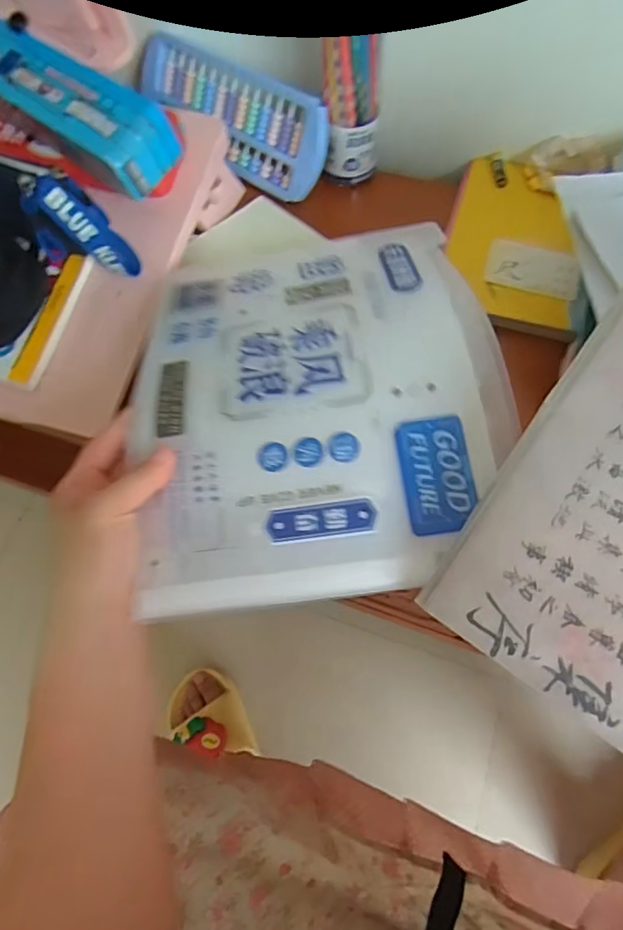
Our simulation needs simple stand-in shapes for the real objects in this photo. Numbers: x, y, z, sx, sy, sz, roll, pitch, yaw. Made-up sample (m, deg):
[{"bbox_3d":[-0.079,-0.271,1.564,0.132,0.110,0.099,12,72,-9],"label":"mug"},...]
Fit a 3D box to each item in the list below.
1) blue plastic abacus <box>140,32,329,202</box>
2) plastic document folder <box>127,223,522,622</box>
[{"bbox_3d":[-0.088,-0.368,0.582,0.243,0.093,0.013,35,36,18],"label":"blue plastic abacus"},{"bbox_3d":[0.001,-0.052,0.380,0.231,0.047,0.288,-8,64,-3],"label":"plastic document folder"}]

